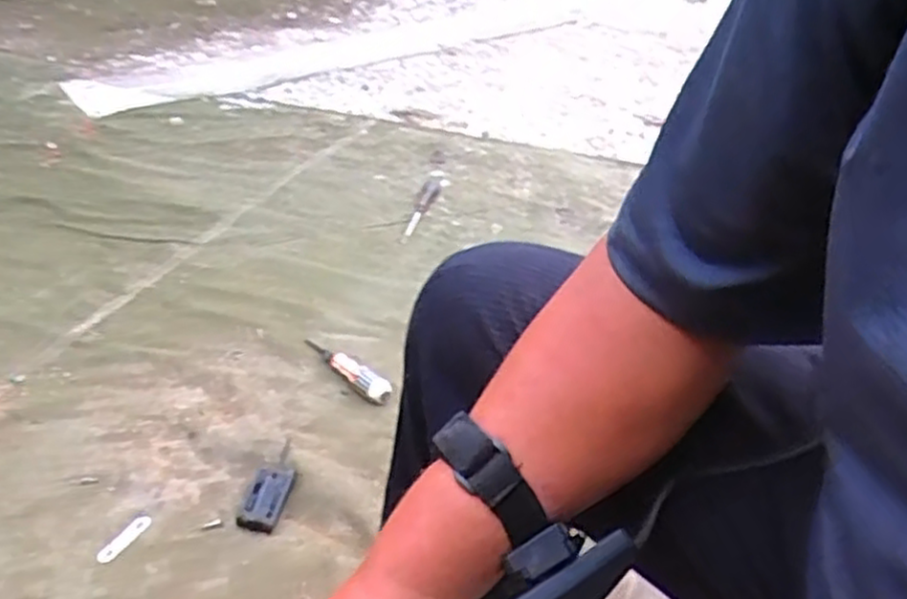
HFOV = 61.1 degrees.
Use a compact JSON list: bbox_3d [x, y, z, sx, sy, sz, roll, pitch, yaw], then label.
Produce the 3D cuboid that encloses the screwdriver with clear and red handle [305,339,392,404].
[{"bbox_3d":[-0.158,0.095,1.130,0.190,0.025,0.034,28,39,37],"label":"screwdriver with clear and red handle"}]

